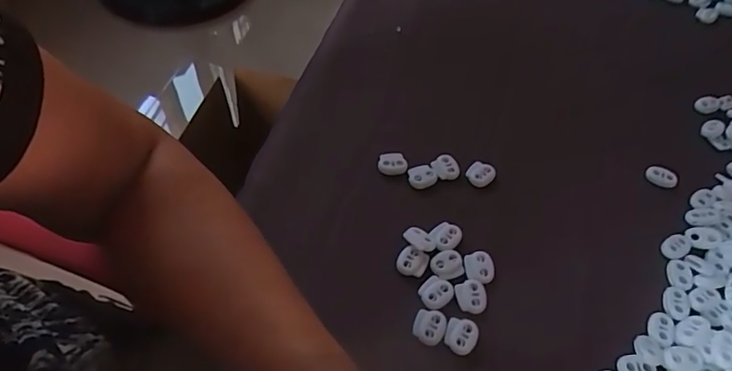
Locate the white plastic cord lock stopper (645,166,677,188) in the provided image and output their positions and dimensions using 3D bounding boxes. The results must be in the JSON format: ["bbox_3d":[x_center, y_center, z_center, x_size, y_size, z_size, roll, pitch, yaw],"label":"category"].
[{"bbox_3d":[0.233,-0.007,0.387,0.023,0.011,0.008,28,57,16],"label":"white plastic cord lock stopper"}]

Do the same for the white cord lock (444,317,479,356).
[{"bbox_3d":[0.059,0.091,0.301,0.019,0.004,0.021,21,55,11],"label":"white cord lock"}]

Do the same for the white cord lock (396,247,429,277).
[{"bbox_3d":[0.031,0.051,0.331,0.020,0.007,0.018,20,55,10],"label":"white cord lock"}]

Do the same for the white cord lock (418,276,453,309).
[{"bbox_3d":[0.046,0.068,0.317,0.019,0.004,0.021,39,61,22],"label":"white cord lock"}]

